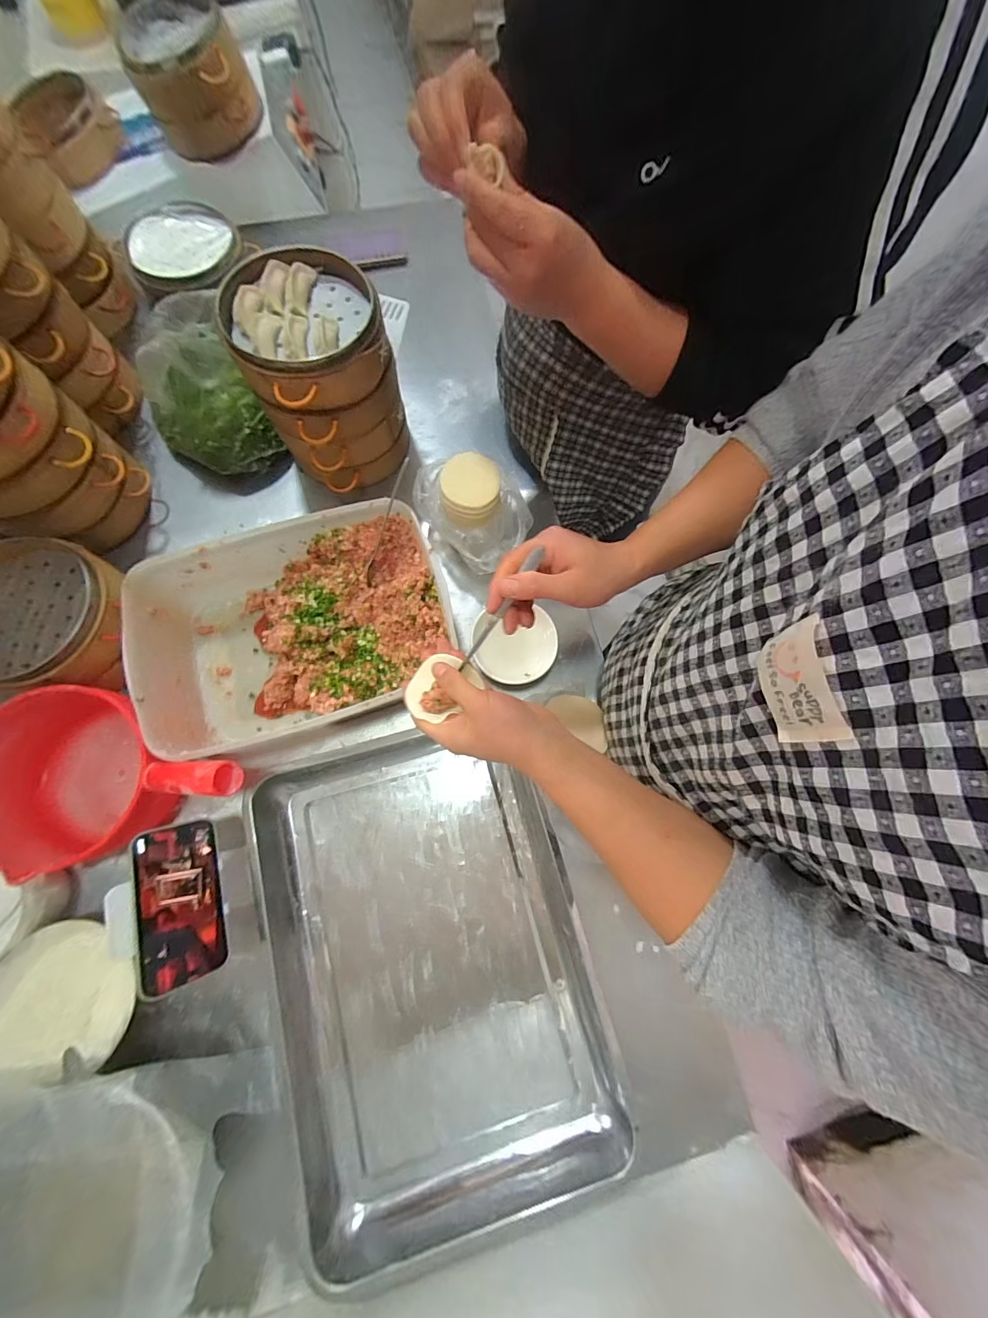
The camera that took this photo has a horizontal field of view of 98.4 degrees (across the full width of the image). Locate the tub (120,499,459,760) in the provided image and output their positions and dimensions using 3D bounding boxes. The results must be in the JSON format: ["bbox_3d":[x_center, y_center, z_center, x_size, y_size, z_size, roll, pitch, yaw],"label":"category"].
[{"bbox_3d":[-0.240,-0.031,0.554,0.357,0.121,0.251,-18,75,-5],"label":"tub"}]

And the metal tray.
[{"bbox_3d":[-0.078,0.347,0.508,0.352,0.050,0.500,-16,75,-5],"label":"metal tray"}]

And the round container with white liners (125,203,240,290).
[{"bbox_3d":[-0.483,-0.638,0.674,0.166,0.044,0.157,0,83,-4],"label":"round container with white liners"}]

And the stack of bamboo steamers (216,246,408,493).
[{"bbox_3d":[-0.219,-0.363,0.574,0.175,0.211,0.153,-39,78,-10],"label":"stack of bamboo steamers"}]

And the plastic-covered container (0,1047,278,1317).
[{"bbox_3d":[-0.370,0.510,0.411,0.251,0.120,0.230,-3,74,-1],"label":"plastic-covered container"}]

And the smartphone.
[{"bbox_3d":[-0.323,0.248,0.438,0.071,0.010,0.150,-3,67,-44],"label":"smartphone"}]

